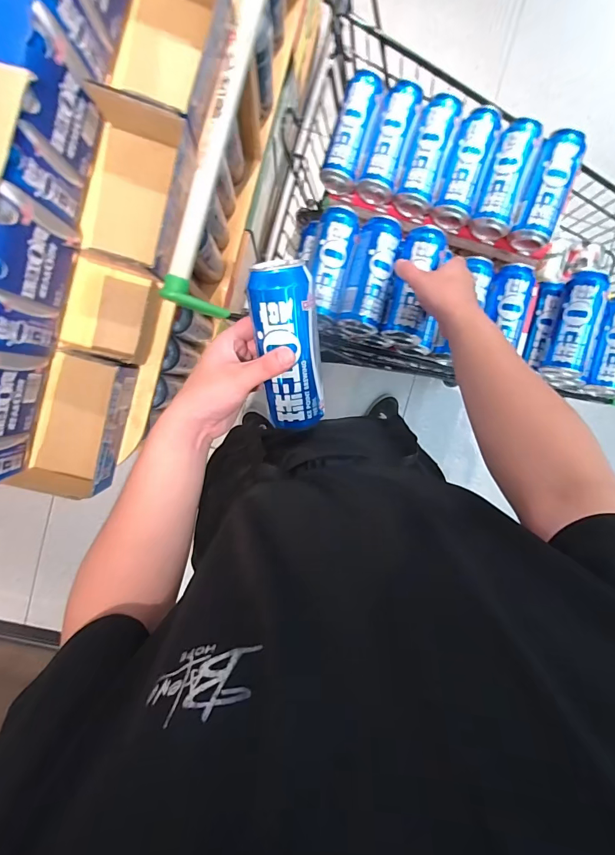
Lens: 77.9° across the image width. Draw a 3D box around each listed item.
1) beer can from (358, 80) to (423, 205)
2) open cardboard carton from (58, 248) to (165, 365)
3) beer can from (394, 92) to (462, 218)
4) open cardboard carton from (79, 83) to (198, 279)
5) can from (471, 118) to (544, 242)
[{"bbox_3d":[0.136,-0.470,0.624,0.061,0.055,0.169,17,93,-5],"label":"beer can"},{"bbox_3d":[-0.313,-0.186,0.593,0.145,0.083,0.145,19,93,-5],"label":"open cardboard carton"},{"bbox_3d":[0.199,-0.450,0.625,0.060,0.060,0.172,17,93,-5],"label":"beer can"},{"bbox_3d":[-0.263,-0.369,0.586,0.156,0.102,0.237,16,93,-5],"label":"open cardboard carton"},{"bbox_3d":[0.322,-0.411,0.614,0.063,0.057,0.181,14,93,-5],"label":"can"}]

